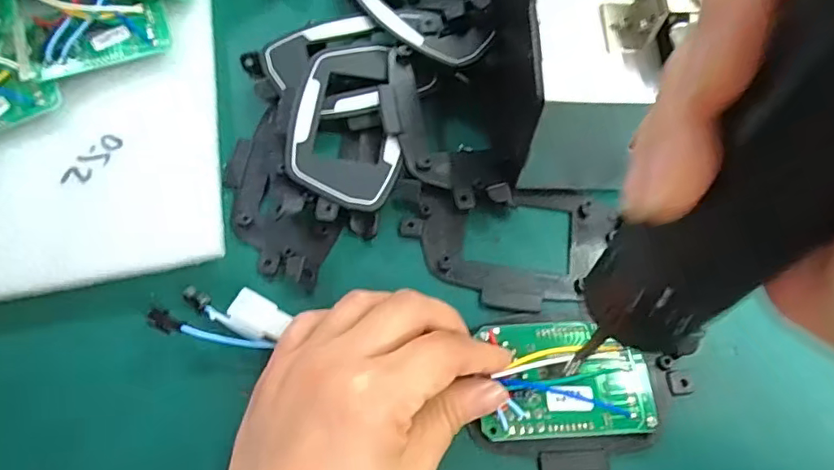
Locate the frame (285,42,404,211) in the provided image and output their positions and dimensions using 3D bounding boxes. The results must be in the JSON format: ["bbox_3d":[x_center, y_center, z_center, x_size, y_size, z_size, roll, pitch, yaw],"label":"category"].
[{"bbox_3d":[-0.038,-0.061,0.287,0.058,0.010,0.102,-2,70,-1],"label":"frame"}]

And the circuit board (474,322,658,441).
[{"bbox_3d":[0.067,0.064,0.240,0.072,0.006,0.049,-3,70,-1],"label":"circuit board"}]

